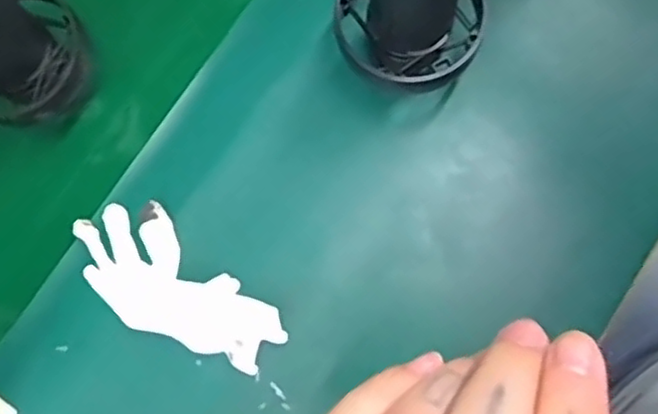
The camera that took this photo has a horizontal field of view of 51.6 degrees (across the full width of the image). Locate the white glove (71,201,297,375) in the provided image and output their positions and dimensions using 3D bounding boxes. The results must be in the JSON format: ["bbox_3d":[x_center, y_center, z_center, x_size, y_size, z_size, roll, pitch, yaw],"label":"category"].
[{"bbox_3d":[-0.111,0.058,0.479,0.160,0.023,0.071,40,83,8],"label":"white glove"}]

